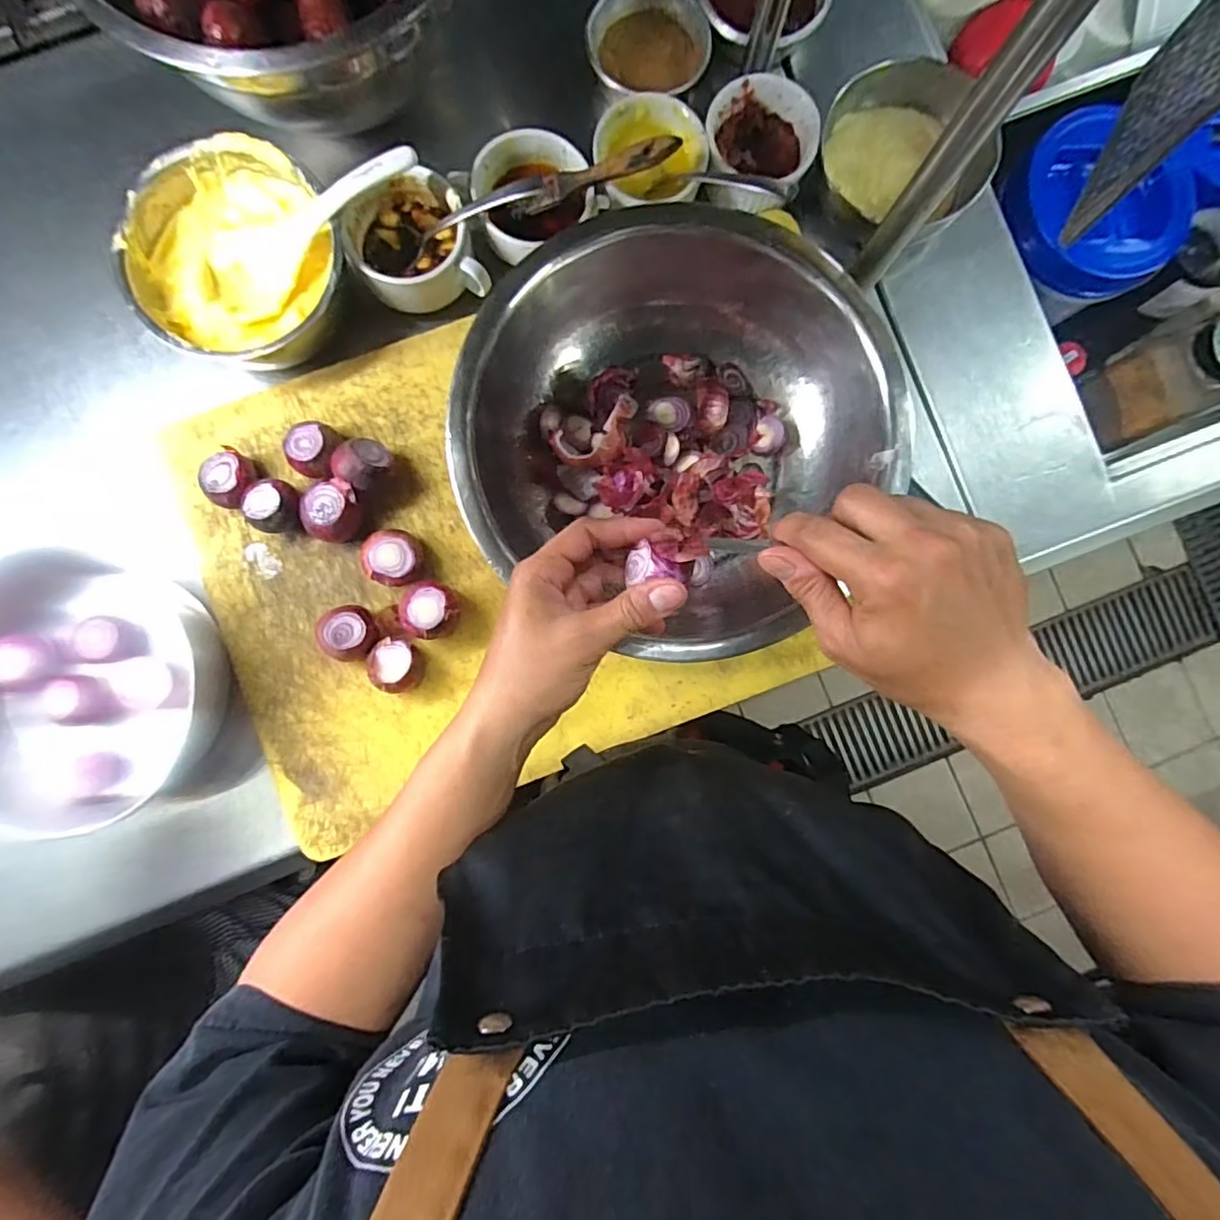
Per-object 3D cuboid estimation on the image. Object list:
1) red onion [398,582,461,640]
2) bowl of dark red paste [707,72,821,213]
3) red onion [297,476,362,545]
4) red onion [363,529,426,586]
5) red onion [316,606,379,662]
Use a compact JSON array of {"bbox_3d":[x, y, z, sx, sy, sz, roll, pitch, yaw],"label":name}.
[{"bbox_3d":[-0.145,0.000,0.481,0.040,0.038,0.043,0,88,-1],"label":"red onion"},{"bbox_3d":[0.128,-0.401,0.519,0.089,0.052,0.094,0,88,-1],"label":"bowl of dark red paste"},{"bbox_3d":[-0.227,-0.080,0.485,0.043,0.033,0.046,-3,88,-1],"label":"red onion"},{"bbox_3d":[-0.178,-0.042,0.486,0.046,0.027,0.046,0,88,-1],"label":"red onion"},{"bbox_3d":[-0.209,0.018,0.479,0.040,0.034,0.043,0,88,-1],"label":"red onion"}]

